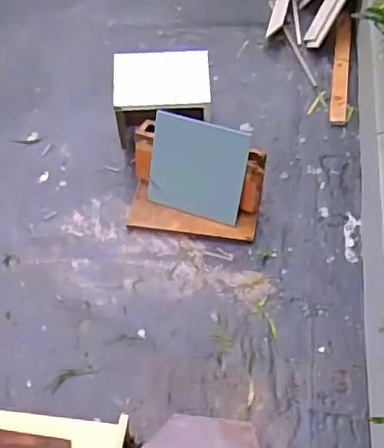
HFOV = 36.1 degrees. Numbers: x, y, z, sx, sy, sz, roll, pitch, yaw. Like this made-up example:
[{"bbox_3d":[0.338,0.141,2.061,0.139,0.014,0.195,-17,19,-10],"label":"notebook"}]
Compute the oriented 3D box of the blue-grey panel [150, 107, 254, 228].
[{"bbox_3d":[0.016,-0.163,1.746,0.287,0.275,0.014,14,14,6],"label":"blue-grey panel"}]

